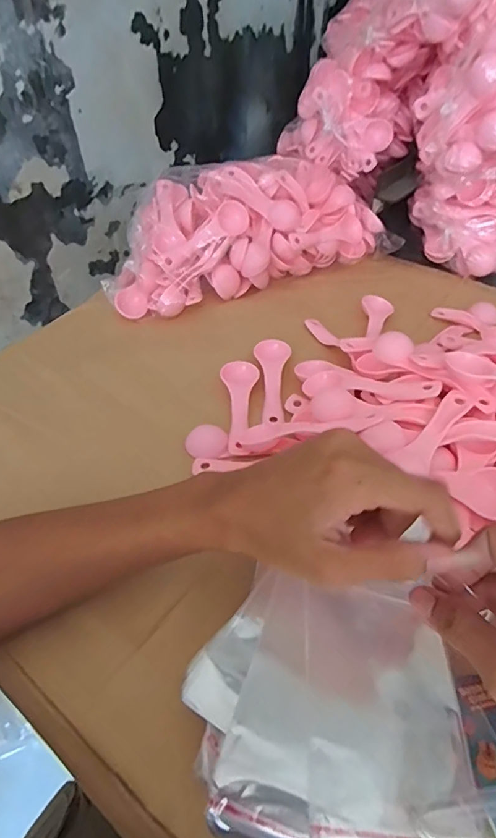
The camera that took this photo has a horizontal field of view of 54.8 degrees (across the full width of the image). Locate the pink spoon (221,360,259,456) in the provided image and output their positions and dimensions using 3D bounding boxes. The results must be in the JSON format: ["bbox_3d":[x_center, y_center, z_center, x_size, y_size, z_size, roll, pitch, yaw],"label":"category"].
[{"bbox_3d":[-0.008,-0.014,0.423,0.033,0.012,0.106,0,45,1],"label":"pink spoon"}]

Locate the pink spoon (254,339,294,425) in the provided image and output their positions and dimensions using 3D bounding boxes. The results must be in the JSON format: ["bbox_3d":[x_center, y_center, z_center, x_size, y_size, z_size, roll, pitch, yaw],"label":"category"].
[{"bbox_3d":[0.024,-0.038,0.446,0.033,0.016,0.104,0,45,1],"label":"pink spoon"}]

